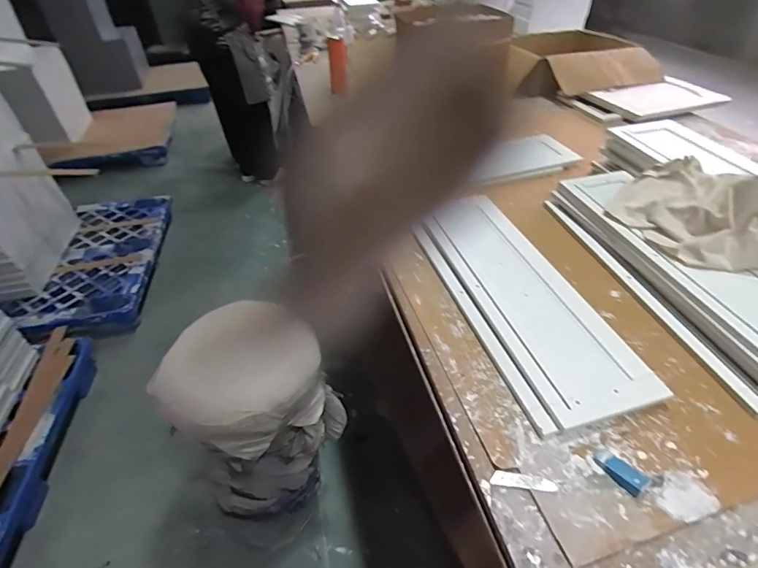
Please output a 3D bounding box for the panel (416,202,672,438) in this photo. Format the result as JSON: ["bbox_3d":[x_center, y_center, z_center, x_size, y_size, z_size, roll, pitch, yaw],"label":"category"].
[{"bbox_3d":[0.248,0.008,0.797,0.204,0.033,0.562,-14,44,-10],"label":"panel"}]

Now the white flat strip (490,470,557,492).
[{"bbox_3d":[0.190,0.258,0.554,0.082,0.004,0.019,5,44,9],"label":"white flat strip"}]

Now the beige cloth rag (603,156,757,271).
[{"bbox_3d":[0.591,-0.152,0.794,0.176,0.118,0.299,-17,45,-16],"label":"beige cloth rag"}]

